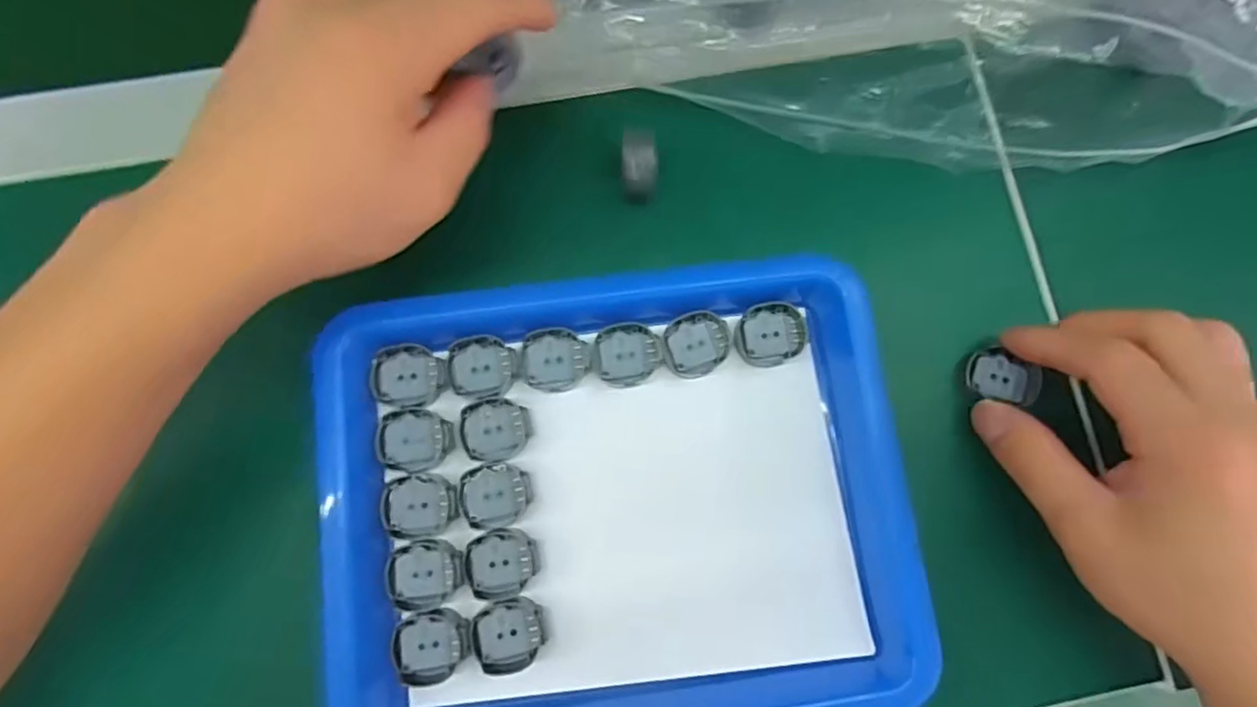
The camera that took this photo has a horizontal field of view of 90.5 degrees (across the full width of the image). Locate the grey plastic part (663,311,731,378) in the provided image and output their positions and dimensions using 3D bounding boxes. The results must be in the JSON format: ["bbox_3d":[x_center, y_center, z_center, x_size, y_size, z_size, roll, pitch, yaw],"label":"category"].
[{"bbox_3d":[0.028,-0.004,0.260,0.028,0.006,0.025,-24,81,-5],"label":"grey plastic part"}]

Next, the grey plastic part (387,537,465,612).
[{"bbox_3d":[-0.078,0.085,0.241,0.028,0.006,0.025,-8,80,-2],"label":"grey plastic part"}]

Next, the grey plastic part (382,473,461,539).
[{"bbox_3d":[-0.081,0.060,0.245,0.028,0.005,0.024,-3,80,-2],"label":"grey plastic part"}]

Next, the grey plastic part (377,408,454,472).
[{"bbox_3d":[-0.085,0.034,0.249,0.028,0.005,0.024,-1,80,-1],"label":"grey plastic part"}]

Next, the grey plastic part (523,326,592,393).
[{"bbox_3d":[-0.029,0.002,0.256,0.027,0.005,0.026,-3,80,-1],"label":"grey plastic part"}]

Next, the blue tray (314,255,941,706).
[{"bbox_3d":[-0.003,0.057,0.243,0.213,0.028,0.184,-8,80,-2],"label":"blue tray"}]

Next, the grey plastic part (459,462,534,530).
[{"bbox_3d":[-0.052,0.056,0.246,0.027,0.005,0.024,-17,80,-4],"label":"grey plastic part"}]

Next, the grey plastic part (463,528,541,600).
[{"bbox_3d":[-0.049,0.082,0.244,0.028,0.006,0.025,-9,80,-3],"label":"grey plastic part"}]

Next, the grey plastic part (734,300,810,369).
[{"bbox_3d":[0.060,-0.008,0.262,0.030,0.007,0.025,-13,80,-3],"label":"grey plastic part"}]

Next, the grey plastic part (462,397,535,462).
[{"bbox_3d":[-0.054,0.030,0.251,0.025,0.006,0.025,-12,83,-5],"label":"grey plastic part"}]

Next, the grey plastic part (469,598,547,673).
[{"bbox_3d":[-0.045,0.107,0.237,0.027,0.007,0.025,-18,80,-4],"label":"grey plastic part"}]

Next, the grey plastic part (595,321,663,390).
[{"bbox_3d":[0.000,0.001,0.257,0.027,0.007,0.025,6,80,0],"label":"grey plastic part"}]

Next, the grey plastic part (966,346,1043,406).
[{"bbox_3d":[0.158,0.010,0.262,0.028,0.006,0.020,17,80,2],"label":"grey plastic part"}]

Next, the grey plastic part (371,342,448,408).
[{"bbox_3d":[-0.088,0.009,0.253,0.028,0.007,0.025,6,80,0],"label":"grey plastic part"}]

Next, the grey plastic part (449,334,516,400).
[{"bbox_3d":[-0.060,0.006,0.253,0.026,0.005,0.026,0,82,-3],"label":"grey plastic part"}]

